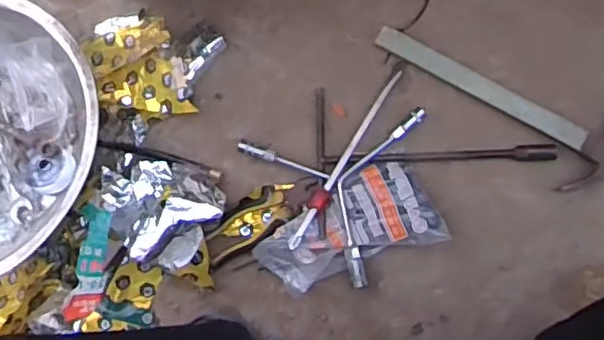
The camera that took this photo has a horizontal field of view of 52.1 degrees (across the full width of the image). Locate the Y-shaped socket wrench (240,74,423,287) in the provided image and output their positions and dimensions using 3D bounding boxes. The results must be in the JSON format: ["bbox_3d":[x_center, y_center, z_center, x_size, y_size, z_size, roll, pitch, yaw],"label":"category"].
[{"bbox_3d":[0.069,0.021,0.776,0.226,0.037,0.229,-24,83,7],"label":"Y-shaped socket wrench"}]

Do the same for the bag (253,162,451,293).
[{"bbox_3d":[0.055,0.078,0.769,0.224,0.047,0.118,-28,82,6],"label":"bag"}]

